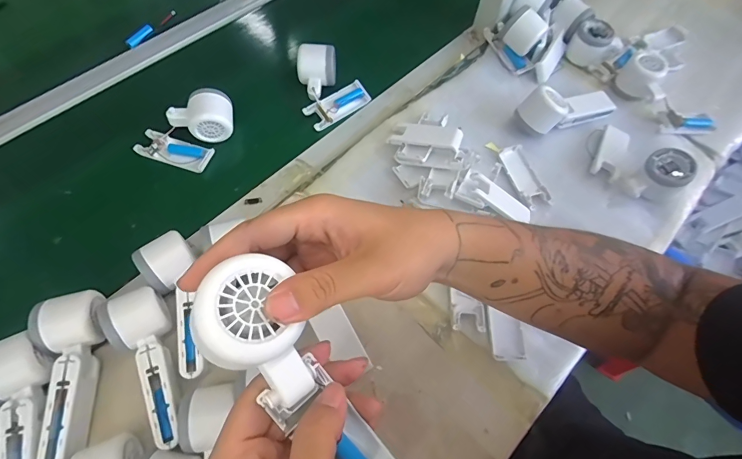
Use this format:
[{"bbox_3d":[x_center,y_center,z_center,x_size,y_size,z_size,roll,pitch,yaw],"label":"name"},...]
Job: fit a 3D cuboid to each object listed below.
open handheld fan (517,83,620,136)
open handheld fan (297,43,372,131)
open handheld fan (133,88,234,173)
[{"bbox_3d":[0.299,-0.191,0.586,0.158,0.053,0.055,-18,67,-12],"label":"open handheld fan"},{"bbox_3d":[-0.071,-0.223,0.592,0.100,0.061,0.100,-37,72,-19],"label":"open handheld fan"},{"bbox_3d":[-0.255,-0.130,0.544,0.135,0.060,0.086,-23,68,-14],"label":"open handheld fan"}]

